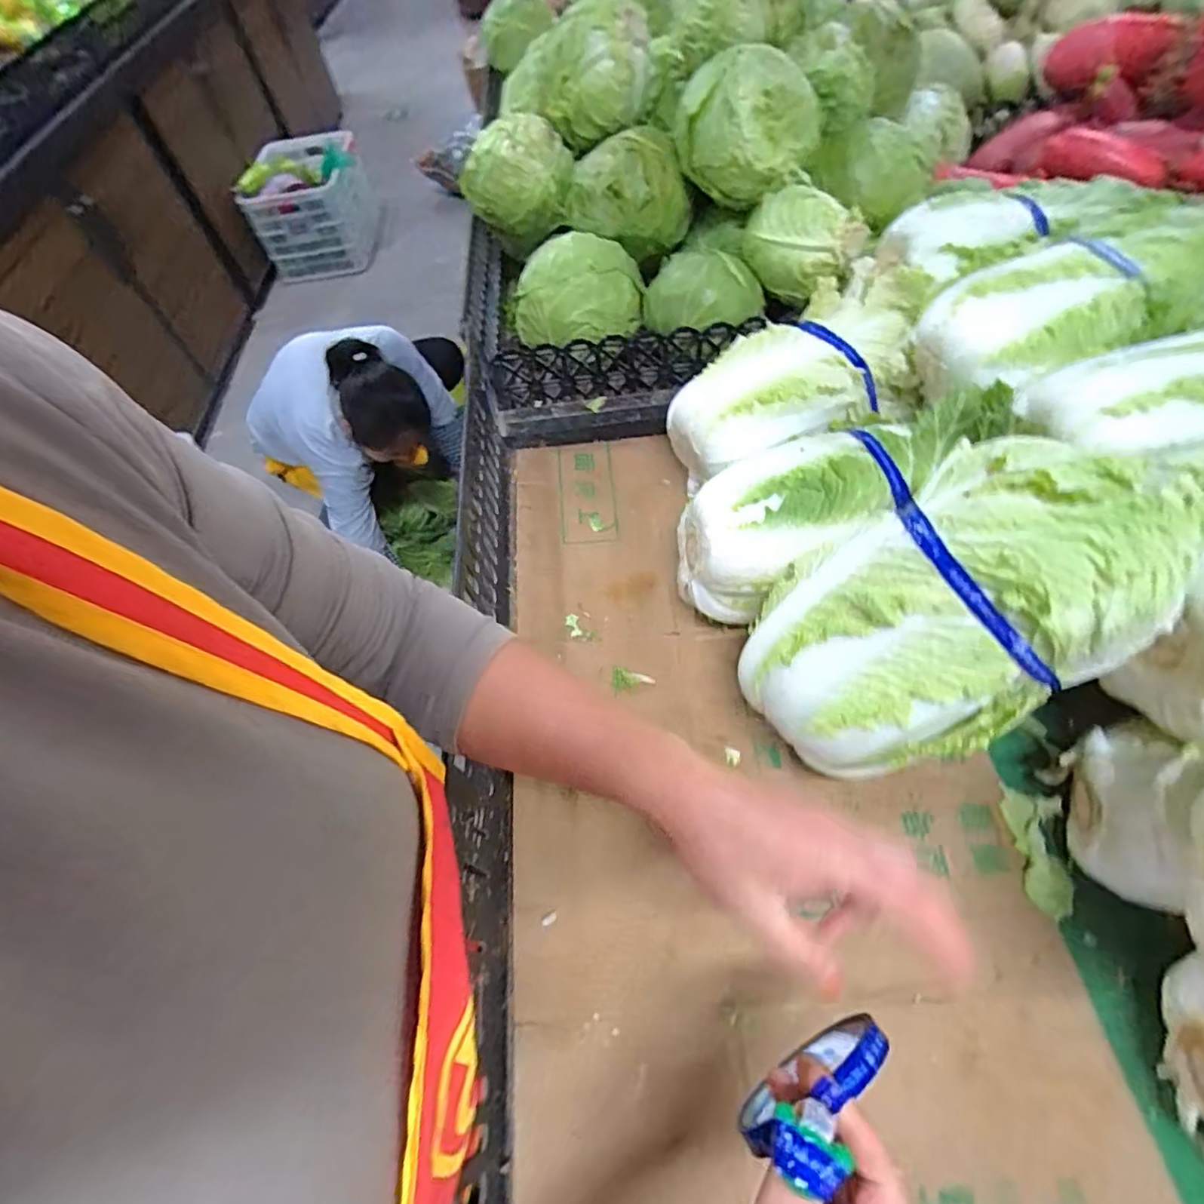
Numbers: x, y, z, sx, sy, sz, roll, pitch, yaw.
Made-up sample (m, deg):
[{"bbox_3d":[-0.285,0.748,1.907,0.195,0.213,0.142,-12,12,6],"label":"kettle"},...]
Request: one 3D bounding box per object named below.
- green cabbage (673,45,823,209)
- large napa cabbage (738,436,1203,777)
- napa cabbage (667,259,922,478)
[{"bbox_3d":[0.179,-0.583,0.737,0.174,0.133,0.126,6,58,10],"label":"green cabbage"},{"bbox_3d":[0.259,0.010,0.452,0.184,0.292,0.150,47,31,12],"label":"large napa cabbage"},{"bbox_3d":[0.213,-0.243,0.650,0.260,0.117,0.155,-27,58,-11],"label":"napa cabbage"}]

